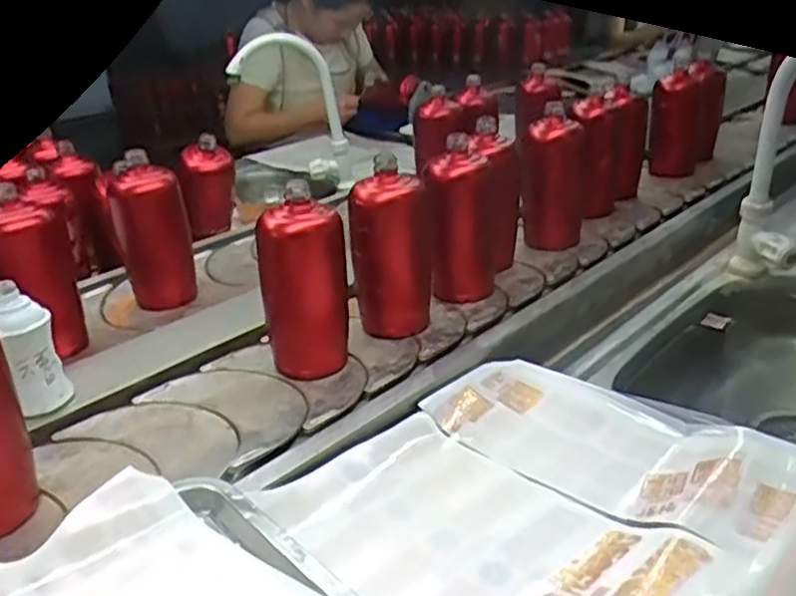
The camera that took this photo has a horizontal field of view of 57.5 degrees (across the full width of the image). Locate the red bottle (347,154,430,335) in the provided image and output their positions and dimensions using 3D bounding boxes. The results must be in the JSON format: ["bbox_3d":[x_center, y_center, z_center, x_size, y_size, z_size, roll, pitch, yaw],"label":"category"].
[{"bbox_3d":[-0.008,-0.054,0.802,0.079,0.179,0.064,11,30,26],"label":"red bottle"}]

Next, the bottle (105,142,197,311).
[{"bbox_3d":[-0.309,-0.082,0.907,0.072,0.188,0.064,-25,34,-36],"label":"bottle"}]

